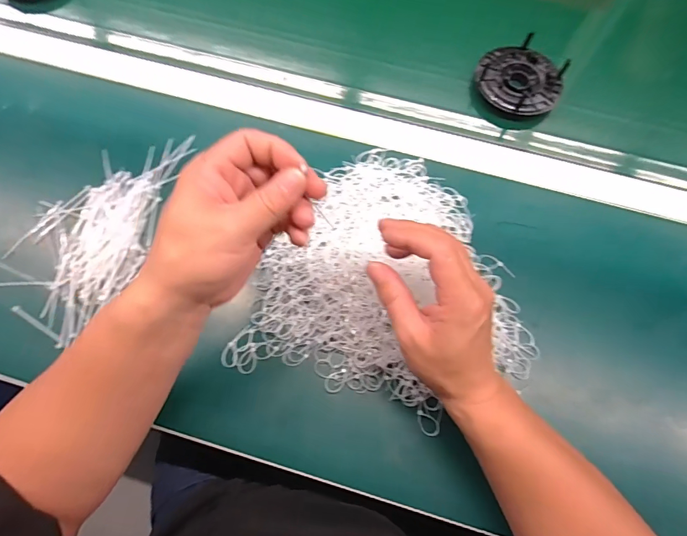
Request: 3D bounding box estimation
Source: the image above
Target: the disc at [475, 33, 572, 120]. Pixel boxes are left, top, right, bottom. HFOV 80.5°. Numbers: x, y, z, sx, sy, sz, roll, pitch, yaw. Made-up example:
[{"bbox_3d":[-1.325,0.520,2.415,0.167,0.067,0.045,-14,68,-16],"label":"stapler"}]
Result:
[{"bbox_3d":[0.210,-0.226,0.486,0.096,0.035,0.095,0,70,-1],"label":"disc"}]

